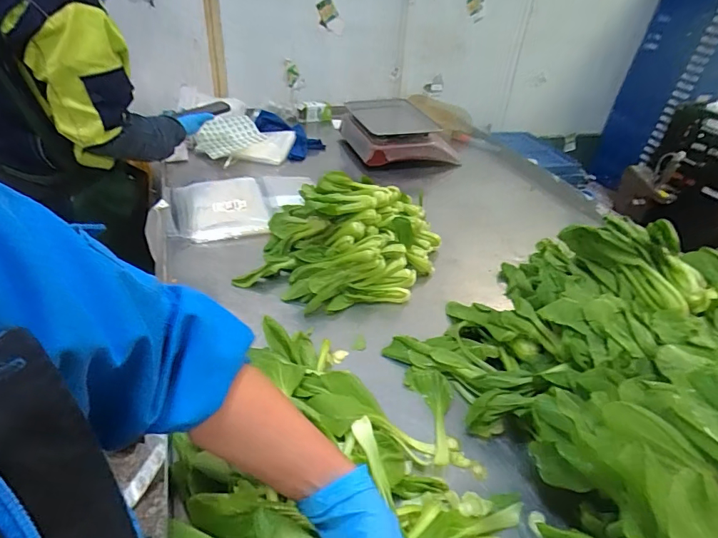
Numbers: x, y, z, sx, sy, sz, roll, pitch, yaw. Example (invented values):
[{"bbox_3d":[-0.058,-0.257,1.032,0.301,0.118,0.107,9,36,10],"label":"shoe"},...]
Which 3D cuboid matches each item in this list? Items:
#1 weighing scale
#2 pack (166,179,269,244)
[{"bbox_3d":[0.126,-0.458,1.459,0.338,0.118,0.386,-3,37,-11],"label":"weighing scale"},{"bbox_3d":[-0.349,-0.150,1.069,0.224,0.033,0.274,-6,37,-15],"label":"pack"}]

